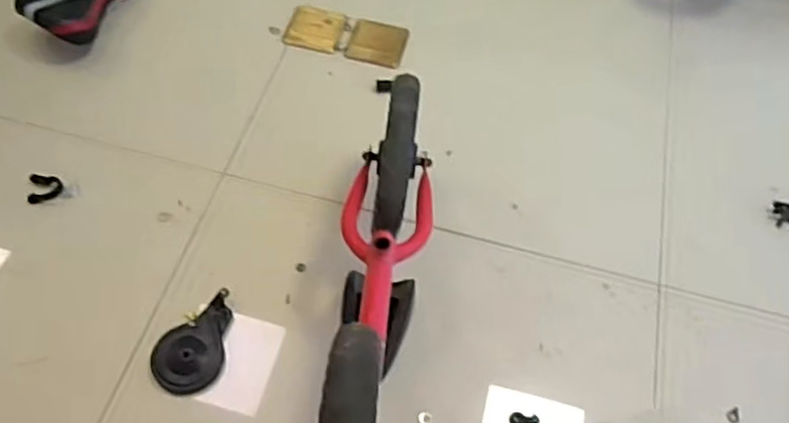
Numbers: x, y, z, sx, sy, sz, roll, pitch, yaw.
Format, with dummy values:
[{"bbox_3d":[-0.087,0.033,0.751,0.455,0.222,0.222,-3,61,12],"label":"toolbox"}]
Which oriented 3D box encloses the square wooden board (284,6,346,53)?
[{"bbox_3d":[-0.170,-0.392,1.421,0.115,0.009,0.130,11,57,4],"label":"square wooden board"}]

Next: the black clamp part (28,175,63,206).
[{"bbox_3d":[-0.604,-0.040,1.149,0.051,0.016,0.051,-3,57,-5],"label":"black clamp part"}]

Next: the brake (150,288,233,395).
[{"bbox_3d":[-0.312,0.199,1.016,0.101,0.030,0.160,5,57,0],"label":"brake"}]

